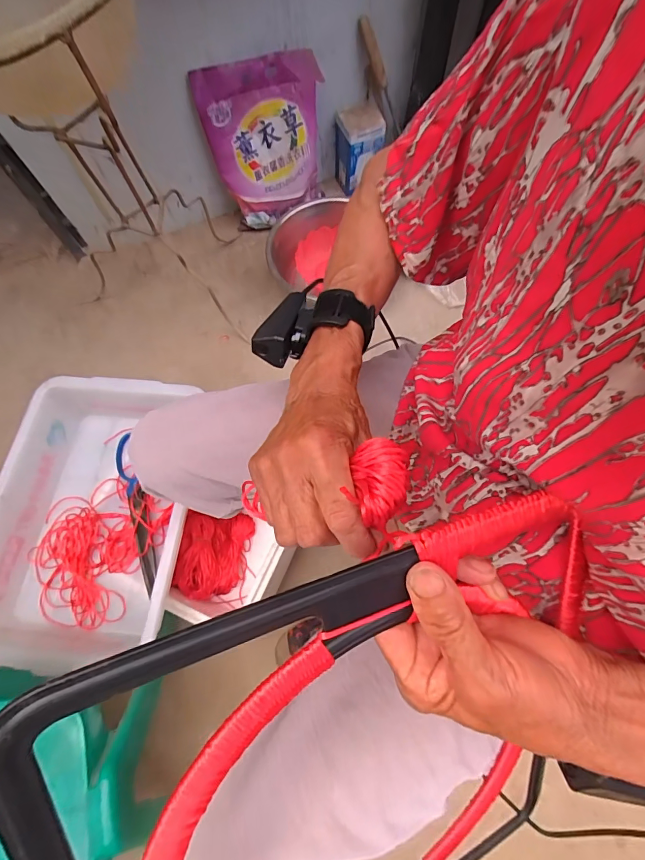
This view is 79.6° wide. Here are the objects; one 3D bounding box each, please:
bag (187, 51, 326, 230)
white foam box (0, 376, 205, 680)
[{"bbox_3d":[-0.117,-0.662,0.909,0.269,0.295,0.099,-21,67,-4],"label":"bag"},{"bbox_3d":[-0.355,0.126,0.611,0.286,0.096,0.411,3,68,6],"label":"white foam box"}]

